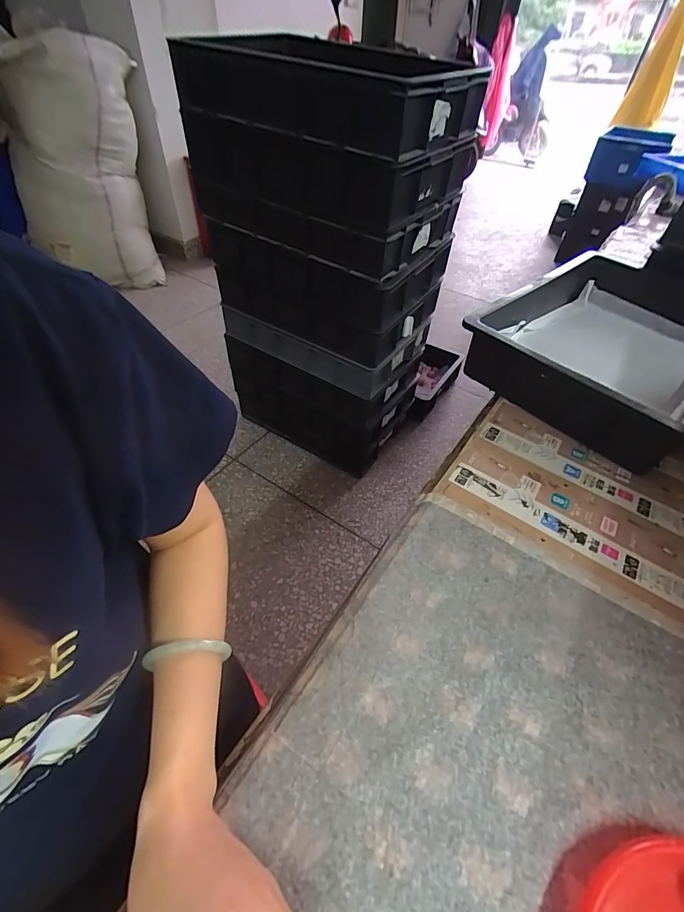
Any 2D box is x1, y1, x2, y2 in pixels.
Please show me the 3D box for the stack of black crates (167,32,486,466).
[{"bbox_3d":[-0.073,-0.502,1.241,0.642,1.043,0.379,30,52,22],"label":"stack of black crates"}]

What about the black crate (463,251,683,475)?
[{"bbox_3d":[0.445,-0.189,0.628,0.299,0.094,0.488,38,55,26],"label":"black crate"}]

